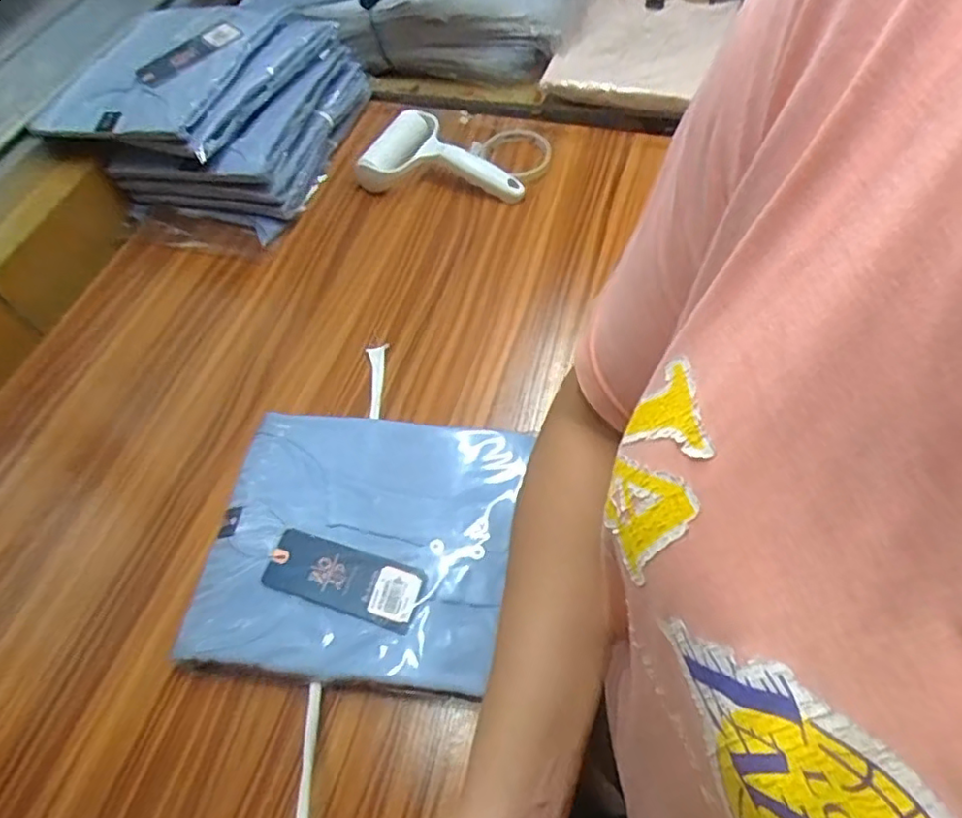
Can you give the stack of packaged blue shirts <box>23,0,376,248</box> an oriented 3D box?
[{"bbox_3d":[-0.280,-0.343,0.728,0.216,0.141,0.268,13,59,14],"label":"stack of packaged blue shirts"}]

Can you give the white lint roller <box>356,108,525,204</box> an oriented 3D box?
[{"bbox_3d":[-0.043,-0.296,0.736,0.187,0.045,0.114,3,57,7],"label":"white lint roller"}]

